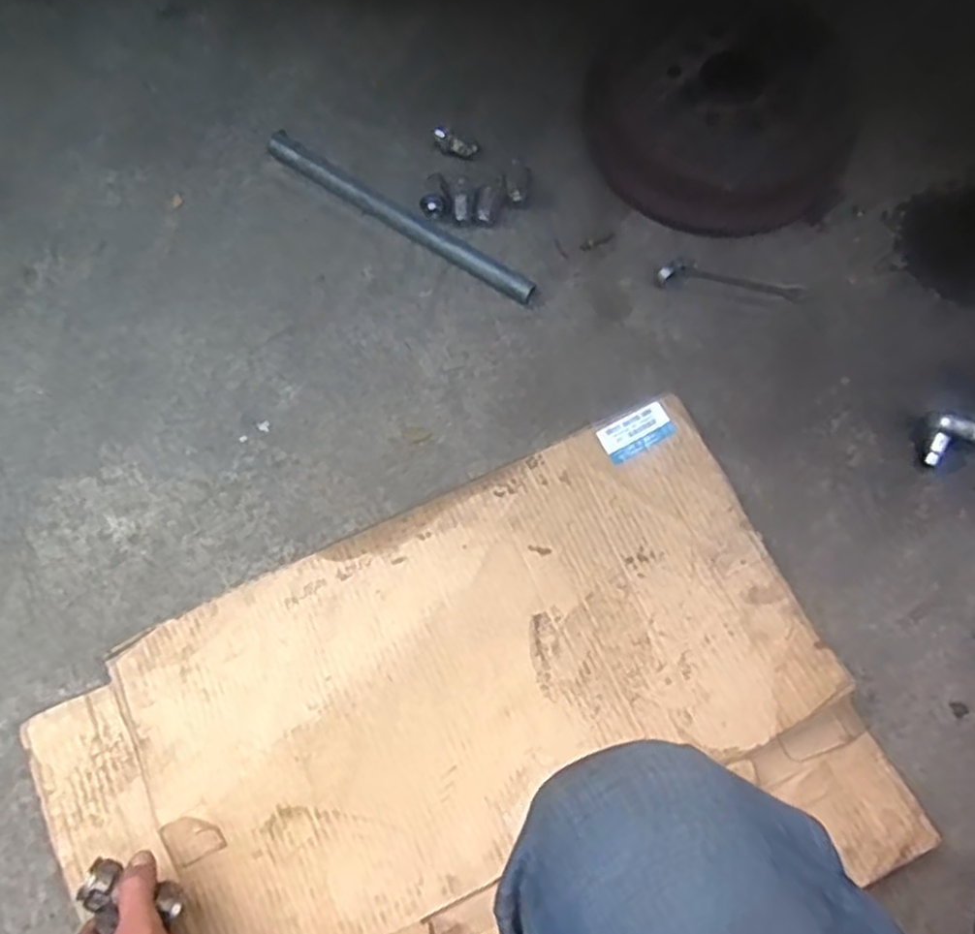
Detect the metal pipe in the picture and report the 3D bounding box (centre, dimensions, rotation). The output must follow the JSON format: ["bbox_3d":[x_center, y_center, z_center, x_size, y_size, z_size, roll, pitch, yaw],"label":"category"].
[{"bbox_3d":[-0.089,-0.248,0.761,0.310,0.019,0.023,33,76,10],"label":"metal pipe"}]

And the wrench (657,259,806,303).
[{"bbox_3d":[0.235,-0.183,0.739,0.138,0.018,0.030,6,73,3],"label":"wrench"}]

